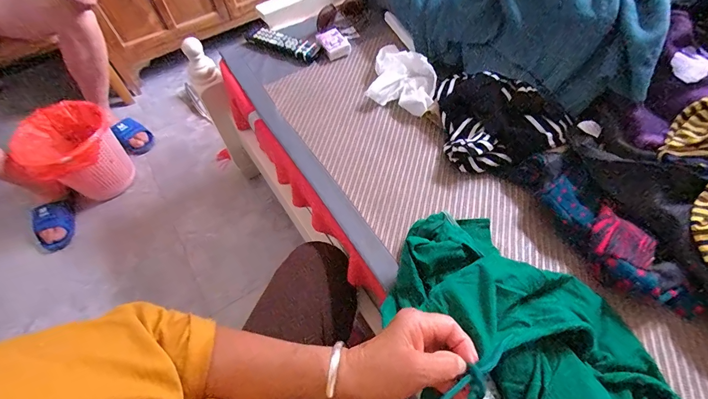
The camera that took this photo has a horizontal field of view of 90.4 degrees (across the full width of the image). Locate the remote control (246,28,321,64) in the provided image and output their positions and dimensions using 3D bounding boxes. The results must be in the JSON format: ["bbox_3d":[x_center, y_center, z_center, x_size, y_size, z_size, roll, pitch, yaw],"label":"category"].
[{"bbox_3d":[-0.160,-0.350,0.791,0.165,0.022,0.055,23,61,19],"label":"remote control"}]

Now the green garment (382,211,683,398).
[{"bbox_3d":[0.195,0.167,0.368,0.247,0.128,0.389,-39,61,-19],"label":"green garment"}]

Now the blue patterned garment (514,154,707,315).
[{"bbox_3d":[0.332,0.041,0.490,0.066,0.044,0.269,-24,57,-11],"label":"blue patterned garment"}]

